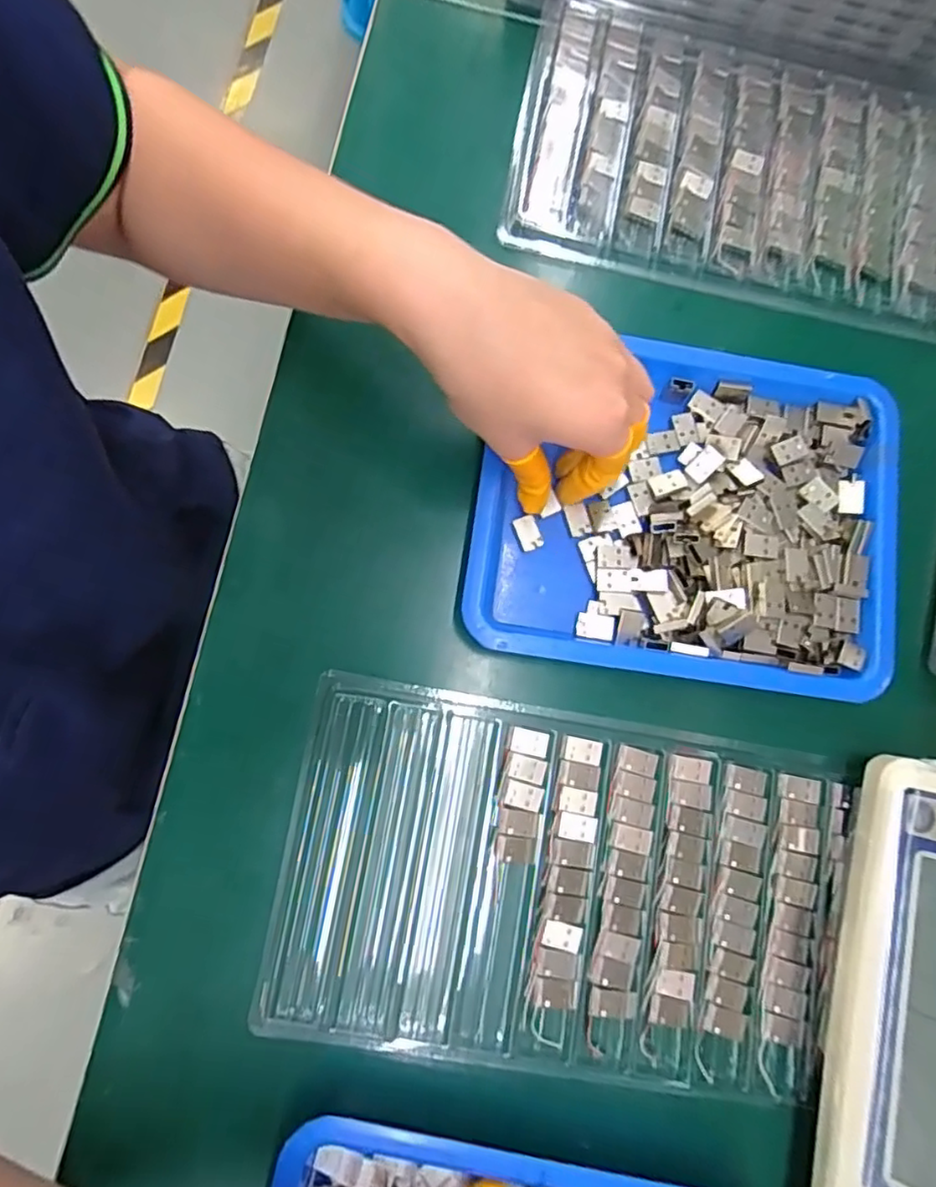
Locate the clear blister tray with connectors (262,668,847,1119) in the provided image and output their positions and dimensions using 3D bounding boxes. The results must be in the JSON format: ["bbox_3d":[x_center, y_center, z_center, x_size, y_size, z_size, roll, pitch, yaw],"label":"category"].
[{"bbox_3d":[0.046,0.141,0.304,0.267,0.022,0.160,11,80,-2],"label":"clear blister tray with connectors"}]

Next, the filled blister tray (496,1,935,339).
[{"bbox_3d":[0.171,-0.252,0.377,0.282,0.030,0.167,9,80,-2],"label":"filled blister tray"}]

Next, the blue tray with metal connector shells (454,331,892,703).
[{"bbox_3d":[0.114,-0.043,0.324,0.213,0.026,0.169,8,79,2],"label":"blue tray with metal connector shells"}]

